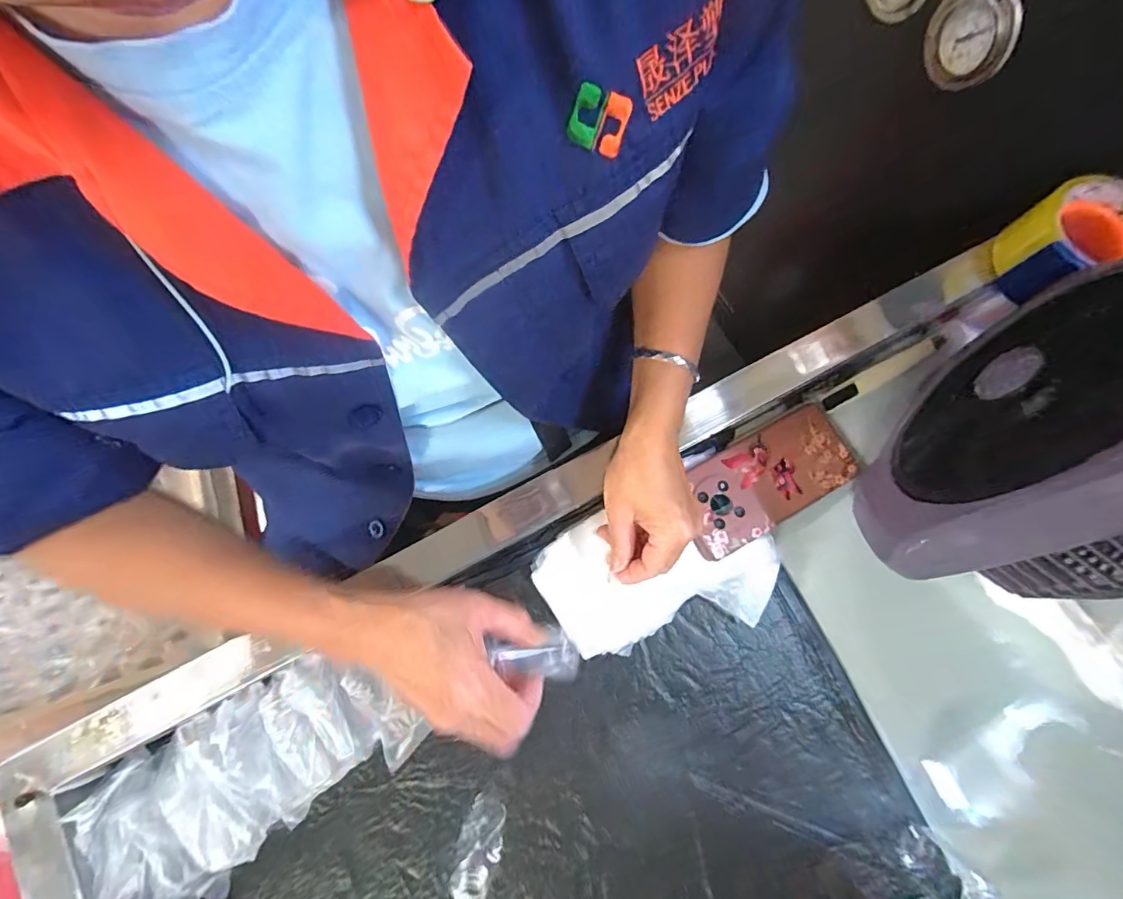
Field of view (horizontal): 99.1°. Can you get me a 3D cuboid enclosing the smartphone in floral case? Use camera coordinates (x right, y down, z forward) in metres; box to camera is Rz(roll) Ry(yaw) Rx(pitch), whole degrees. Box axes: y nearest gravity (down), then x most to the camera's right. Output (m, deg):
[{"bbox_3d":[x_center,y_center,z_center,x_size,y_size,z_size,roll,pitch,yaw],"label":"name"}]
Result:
[{"bbox_3d":[0.178,0.024,0.417,0.165,0.007,0.076,-27,76,-11],"label":"smartphone in floral case"}]

